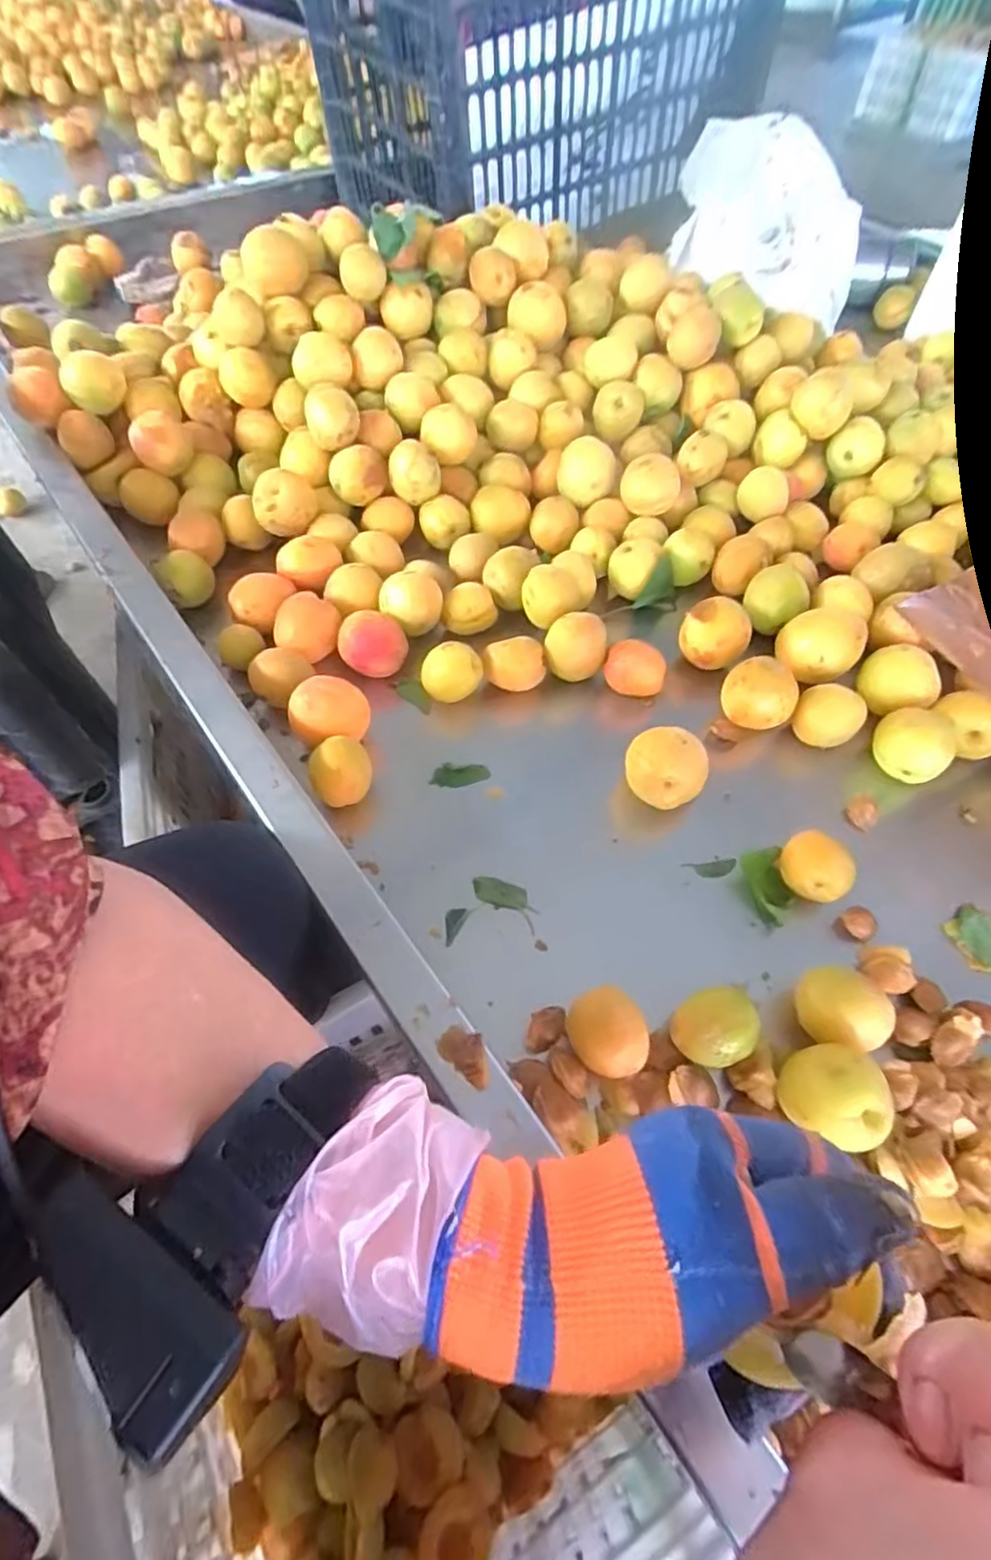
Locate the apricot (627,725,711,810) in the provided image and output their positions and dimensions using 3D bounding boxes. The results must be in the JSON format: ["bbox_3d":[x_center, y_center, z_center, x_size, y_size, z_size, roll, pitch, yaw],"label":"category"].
[{"bbox_3d":[0.104,-0.003,0.399,0.047,0.049,0.039,18,58,11],"label":"apricot"}]

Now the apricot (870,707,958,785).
[{"bbox_3d":[0.273,-0.019,0.426,0.049,0.047,0.047,0,57,-1],"label":"apricot"}]

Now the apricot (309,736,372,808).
[{"bbox_3d":[-0.095,-0.002,0.400,0.036,0.037,0.037,0,57,-1],"label":"apricot"}]

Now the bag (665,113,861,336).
[{"bbox_3d":[0.311,-0.637,0.728,0.211,0.121,0.208,12,57,7],"label":"bag"}]

